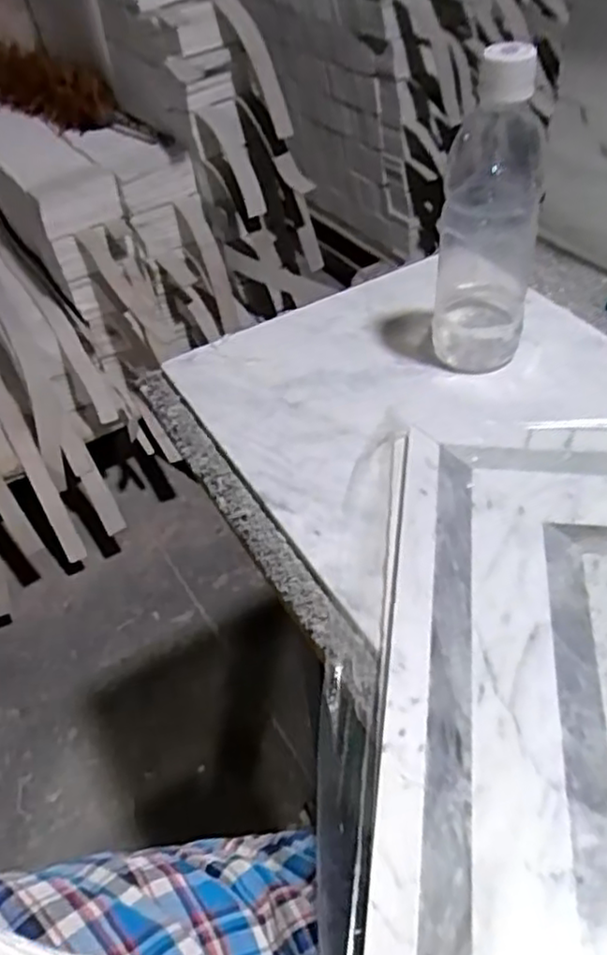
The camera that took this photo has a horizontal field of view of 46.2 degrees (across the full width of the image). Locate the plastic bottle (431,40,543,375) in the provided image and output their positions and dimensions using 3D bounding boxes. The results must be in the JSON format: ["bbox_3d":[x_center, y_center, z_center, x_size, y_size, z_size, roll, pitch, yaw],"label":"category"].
[{"bbox_3d":[0.125,-0.173,0.483,0.063,0.202,0.053,4,47,11],"label":"plastic bottle"}]

